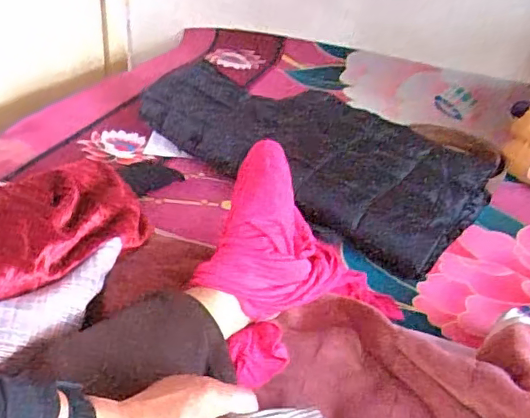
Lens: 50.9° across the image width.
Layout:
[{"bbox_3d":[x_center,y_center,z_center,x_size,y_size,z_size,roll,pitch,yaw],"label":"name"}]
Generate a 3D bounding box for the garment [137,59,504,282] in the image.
[{"bbox_3d":[0.072,-0.125,0.990,0.287,0.109,0.616,-25,46,-37],"label":"garment"}]

